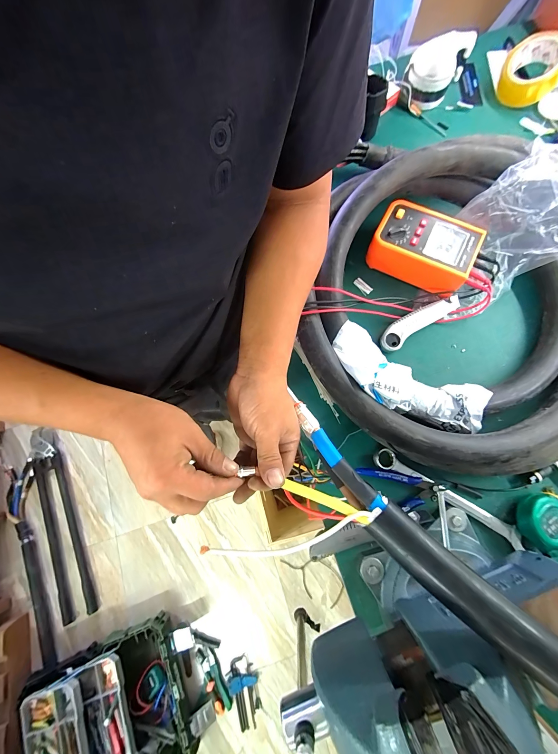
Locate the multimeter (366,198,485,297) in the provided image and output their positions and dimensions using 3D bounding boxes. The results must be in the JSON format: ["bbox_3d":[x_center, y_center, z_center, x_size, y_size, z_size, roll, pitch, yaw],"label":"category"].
[{"bbox_3d":[0.237,-0.215,0.460,0.157,0.054,0.105,26,78,8],"label":"multimeter"}]

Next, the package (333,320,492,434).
[{"bbox_3d":[0.176,0.008,0.379,0.222,0.051,0.088,26,78,8],"label":"package"}]

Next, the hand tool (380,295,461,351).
[{"bbox_3d":[0.225,-0.092,0.449,0.147,0.014,0.038,-34,77,-7],"label":"hand tool"}]

